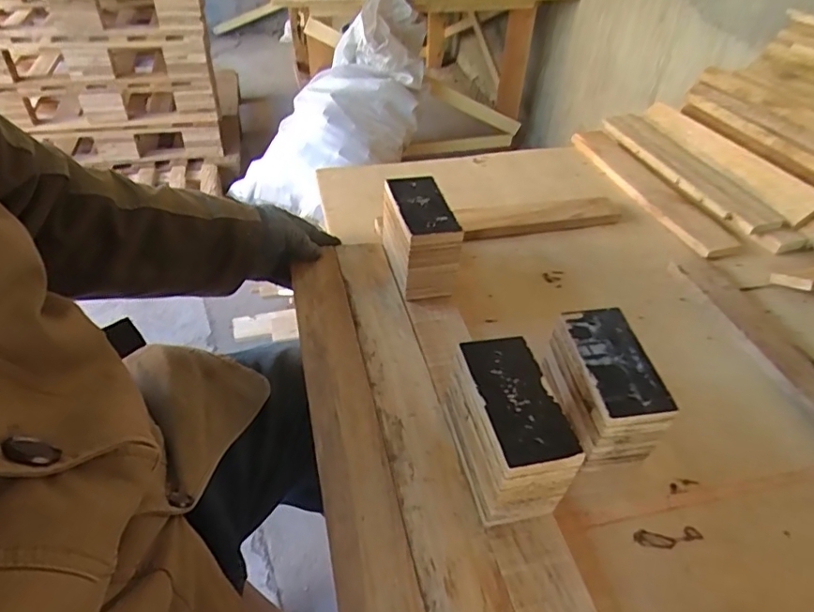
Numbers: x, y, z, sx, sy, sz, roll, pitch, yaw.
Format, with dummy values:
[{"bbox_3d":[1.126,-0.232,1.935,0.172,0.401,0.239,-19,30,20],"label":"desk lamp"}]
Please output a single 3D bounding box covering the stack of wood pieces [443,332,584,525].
[{"bbox_3d":[0.078,0.100,0.426,0.060,0.094,0.116,-8,46,-12],"label":"stack of wood pieces"}]

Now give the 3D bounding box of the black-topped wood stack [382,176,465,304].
[{"bbox_3d":[0.014,-0.081,0.612,0.060,0.099,0.119,-9,47,-12],"label":"black-topped wood stack"}]

